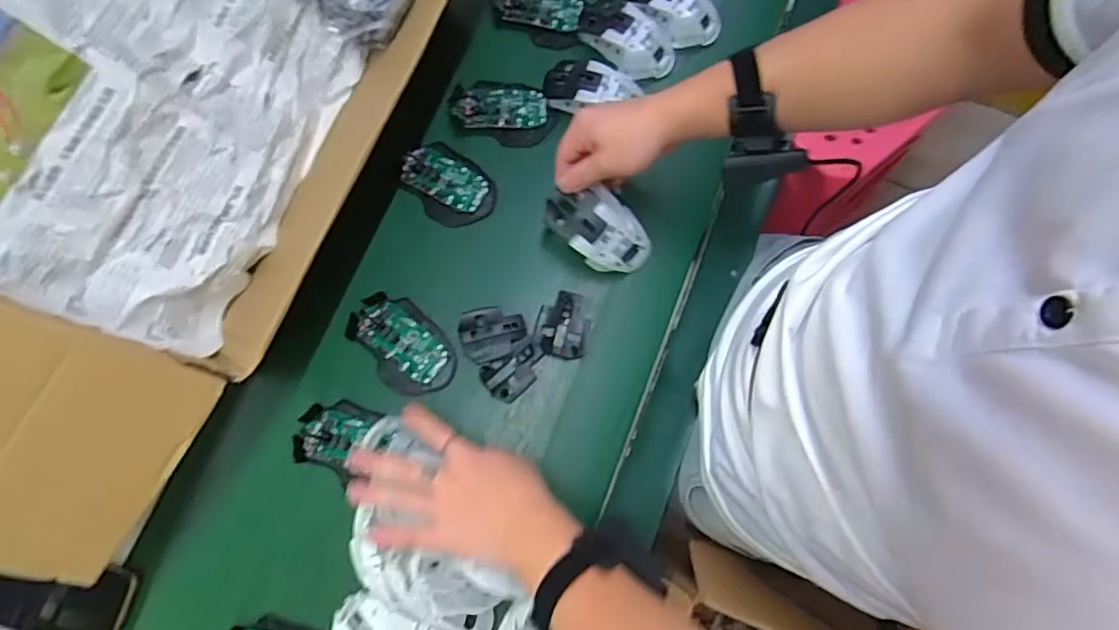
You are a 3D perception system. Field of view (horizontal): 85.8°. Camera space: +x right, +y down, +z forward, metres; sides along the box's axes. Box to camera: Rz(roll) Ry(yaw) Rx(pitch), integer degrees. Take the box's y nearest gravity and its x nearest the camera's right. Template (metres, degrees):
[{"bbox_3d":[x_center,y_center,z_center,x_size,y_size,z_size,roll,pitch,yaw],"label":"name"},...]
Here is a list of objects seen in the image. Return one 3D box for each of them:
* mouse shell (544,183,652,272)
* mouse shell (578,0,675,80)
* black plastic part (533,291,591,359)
[{"bbox_3d":[0.042,-0.082,0.598,0.064,0.034,0.109,-46,114,-1],"label":"mouse shell"},{"bbox_3d":[0.073,-0.310,0.669,0.120,0.035,0.065,31,81,7],"label":"mouse shell"},{"bbox_3d":[0.004,0.010,0.612,0.052,0.016,0.065,14,79,4],"label":"black plastic part"}]

